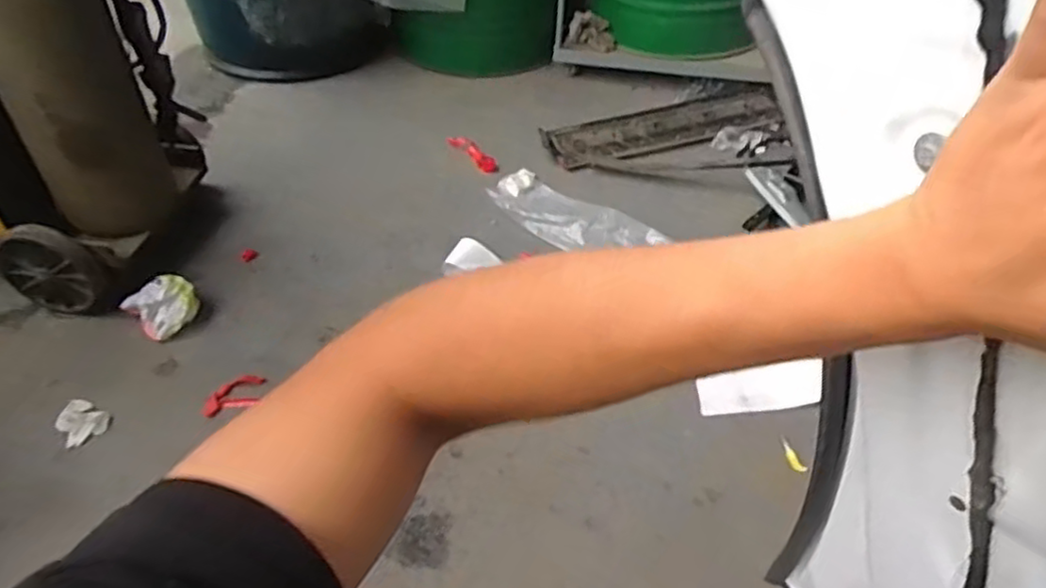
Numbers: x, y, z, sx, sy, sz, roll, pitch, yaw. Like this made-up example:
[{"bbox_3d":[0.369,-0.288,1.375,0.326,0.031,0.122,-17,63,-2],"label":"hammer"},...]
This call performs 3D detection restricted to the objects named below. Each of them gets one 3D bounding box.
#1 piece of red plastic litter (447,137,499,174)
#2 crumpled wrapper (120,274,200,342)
[{"bbox_3d":[-0.127,-0.366,1.755,0.046,0.023,0.180,-29,52,-28],"label":"piece of red plastic litter"},{"bbox_3d":[-0.697,0.017,1.322,0.119,0.068,0.117,31,52,27],"label":"crumpled wrapper"}]

